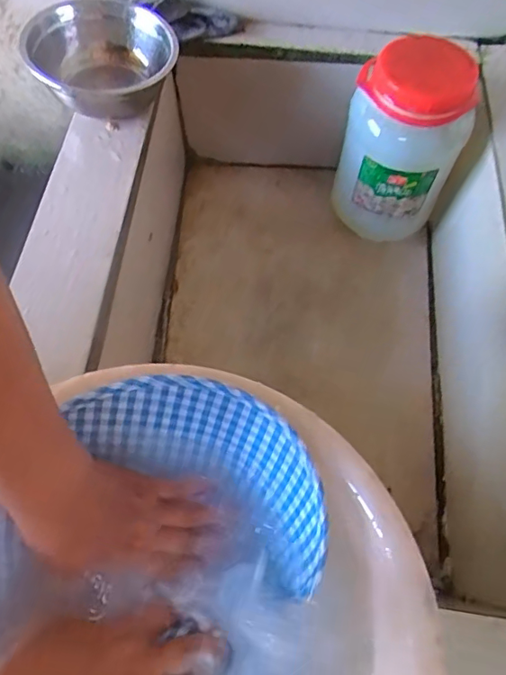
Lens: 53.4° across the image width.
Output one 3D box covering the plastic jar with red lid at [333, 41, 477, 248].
[{"bbox_3d":[0.218,-0.279,0.776,0.164,0.303,0.124,10,62,5],"label":"plastic jar with red lid"}]

